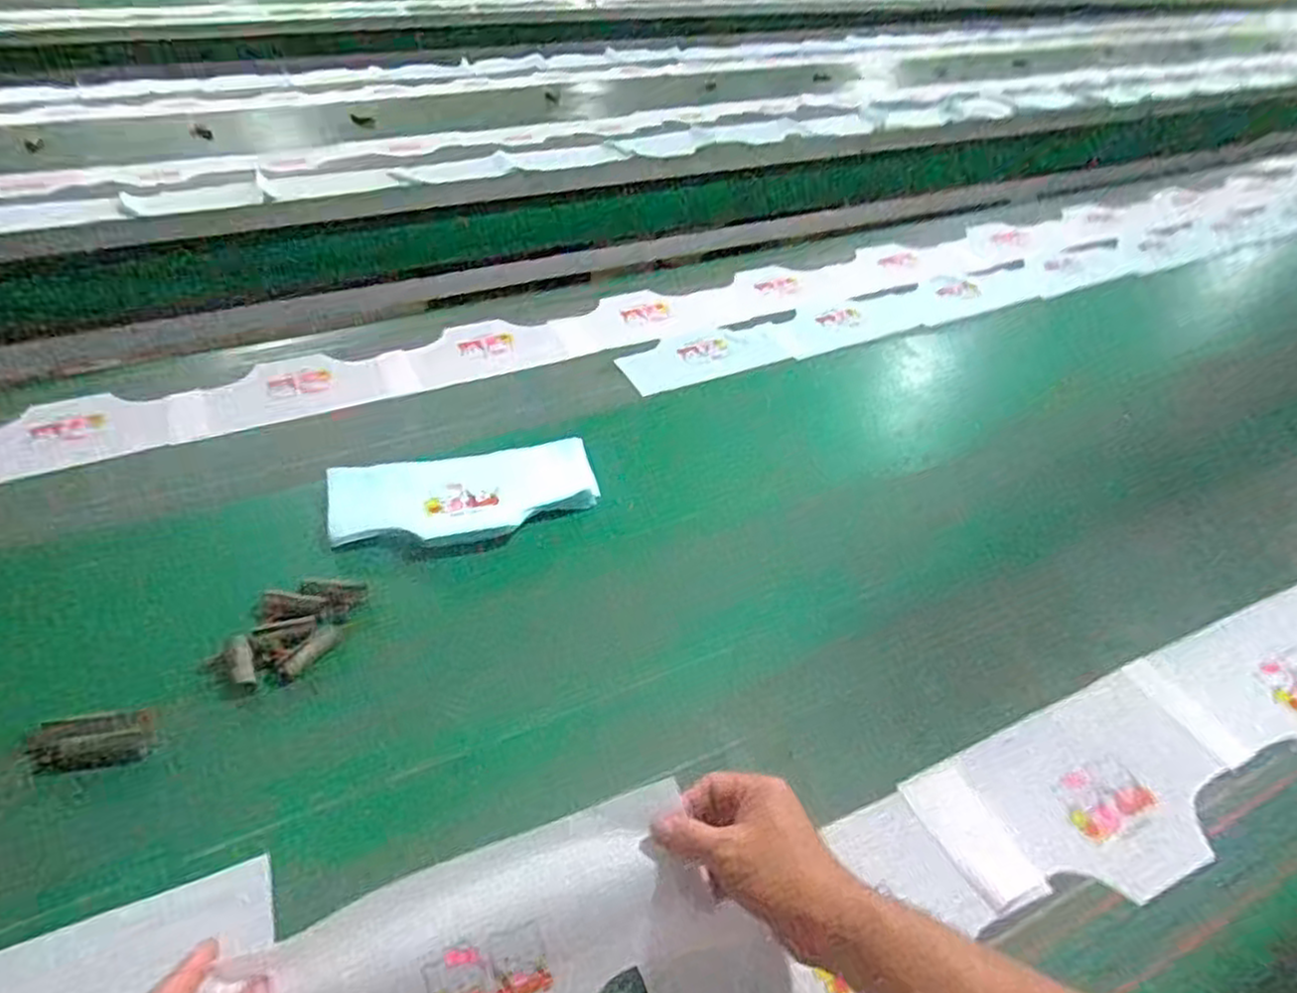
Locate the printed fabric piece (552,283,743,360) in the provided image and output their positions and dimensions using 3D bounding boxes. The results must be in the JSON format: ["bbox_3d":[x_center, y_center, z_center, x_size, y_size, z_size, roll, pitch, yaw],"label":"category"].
[{"bbox_3d":[0.010,-0.297,1.223,0.338,0.012,0.167,-16,44,-20],"label":"printed fabric piece"}]

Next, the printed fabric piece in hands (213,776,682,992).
[{"bbox_3d":[-0.096,0.310,0.490,0.258,0.030,0.146,-14,71,-19],"label":"printed fabric piece in hands"}]

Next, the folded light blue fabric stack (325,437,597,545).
[{"bbox_3d":[-0.207,-0.002,0.852,0.289,0.019,0.145,-9,44,-13],"label":"folded light blue fabric stack"}]

